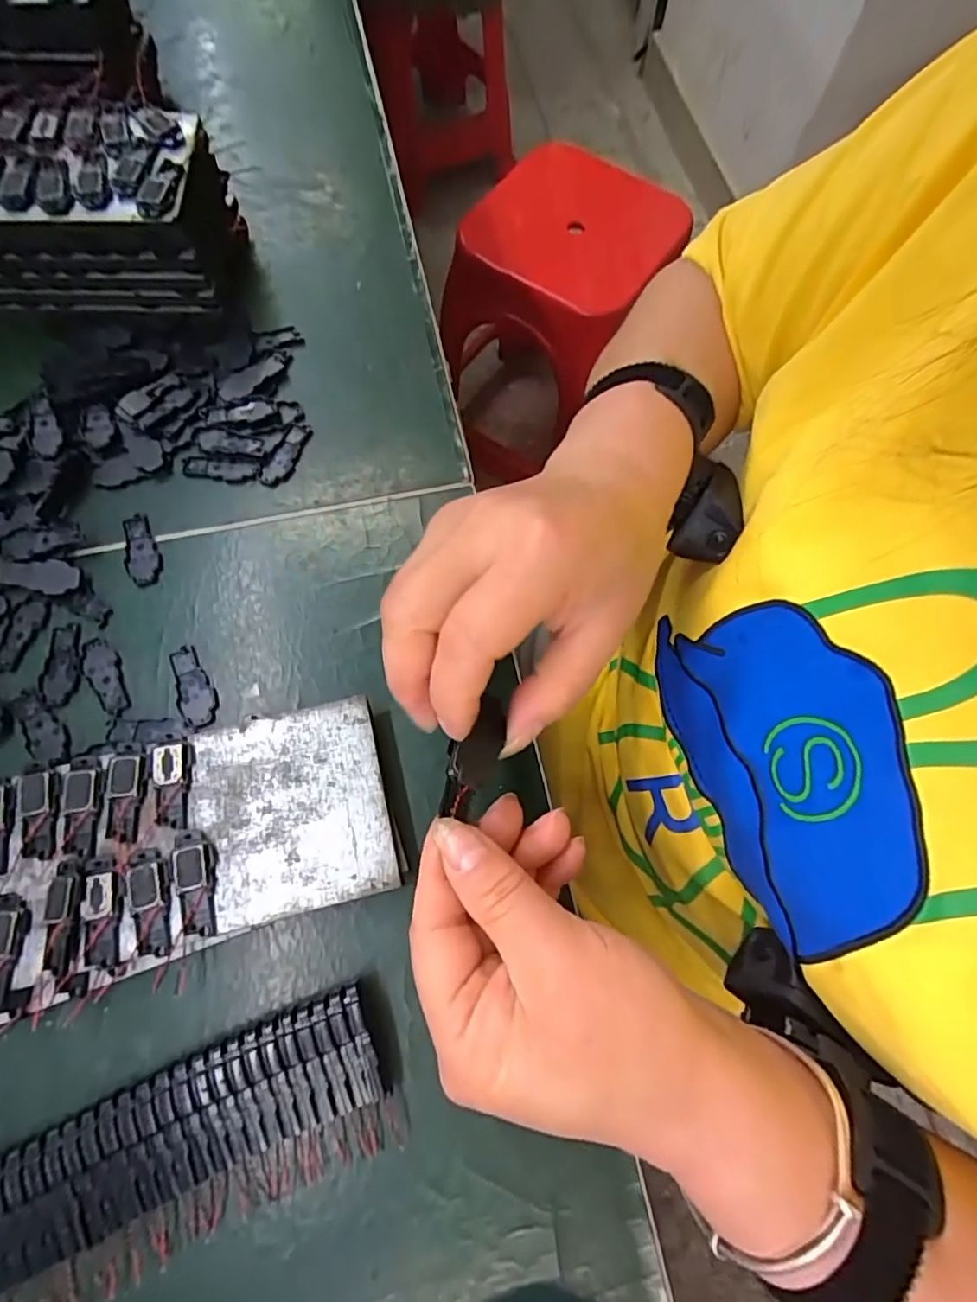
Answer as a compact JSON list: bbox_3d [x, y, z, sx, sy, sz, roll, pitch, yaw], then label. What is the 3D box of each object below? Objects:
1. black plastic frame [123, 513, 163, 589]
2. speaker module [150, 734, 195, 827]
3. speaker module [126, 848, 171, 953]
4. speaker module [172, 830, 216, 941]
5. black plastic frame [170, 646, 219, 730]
[{"bbox_3d":[-0.173,-0.051,0.287,0.017,0.004,0.039,-16,73,-6],"label":"black plastic frame"},{"bbox_3d":[-0.130,0.052,0.233,0.015,0.004,0.038,-7,72,-3],"label":"speaker module"},{"bbox_3d":[-0.130,0.096,0.218,0.013,0.004,0.038,-13,73,-5],"label":"speaker module"},{"bbox_3d":[-0.114,0.090,0.222,0.014,0.004,0.038,-10,72,-4],"label":"speaker module"},{"bbox_3d":[-0.136,0.016,0.264,0.017,0.004,0.039,-24,74,-8],"label":"black plastic frame"}]

